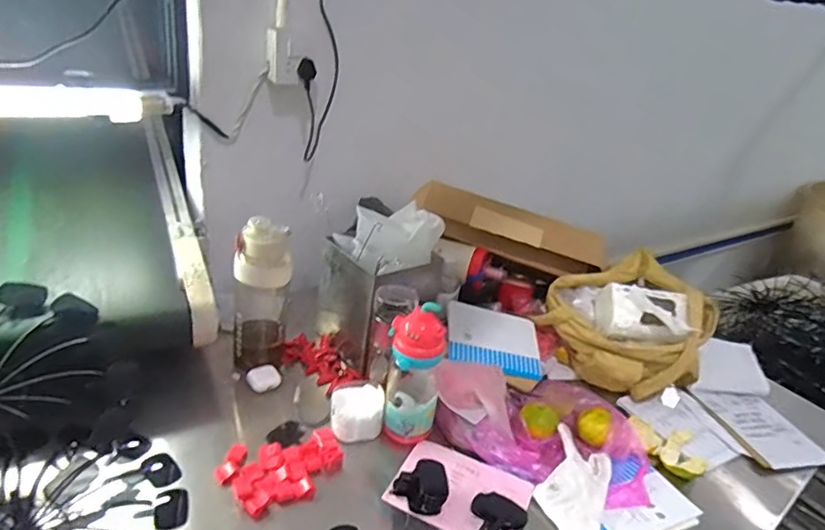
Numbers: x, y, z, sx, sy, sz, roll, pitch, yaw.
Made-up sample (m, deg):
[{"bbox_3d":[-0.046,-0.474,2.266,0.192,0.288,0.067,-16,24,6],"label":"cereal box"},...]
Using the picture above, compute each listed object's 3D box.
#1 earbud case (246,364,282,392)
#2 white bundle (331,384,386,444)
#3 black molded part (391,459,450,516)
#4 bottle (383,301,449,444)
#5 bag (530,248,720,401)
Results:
[{"bbox_3d":[-0.239,0.183,0.880,0.051,0.032,0.037,-3,29,-19],"label":"earbud case"},{"bbox_3d":[-0.085,0.223,0.828,0.080,0.060,0.085,4,27,-6],"label":"white bundle"},{"bbox_3d":[0.011,0.288,0.709,0.072,0.054,0.039,8,27,1],"label":"black molded part"},{"bbox_3d":[0.003,0.154,0.792,0.078,0.204,0.076,9,27,3],"label":"bottle"},{"bbox_3d":[0.384,0.106,0.998,0.271,0.173,0.188,22,30,25],"label":"bag"}]

